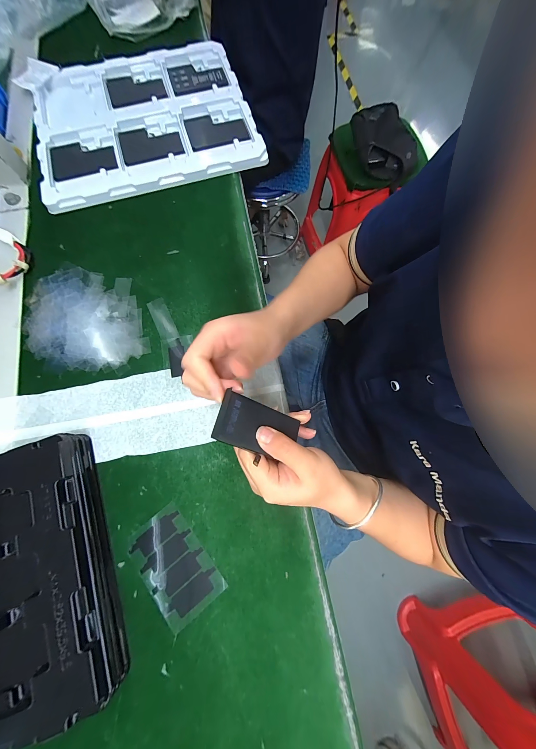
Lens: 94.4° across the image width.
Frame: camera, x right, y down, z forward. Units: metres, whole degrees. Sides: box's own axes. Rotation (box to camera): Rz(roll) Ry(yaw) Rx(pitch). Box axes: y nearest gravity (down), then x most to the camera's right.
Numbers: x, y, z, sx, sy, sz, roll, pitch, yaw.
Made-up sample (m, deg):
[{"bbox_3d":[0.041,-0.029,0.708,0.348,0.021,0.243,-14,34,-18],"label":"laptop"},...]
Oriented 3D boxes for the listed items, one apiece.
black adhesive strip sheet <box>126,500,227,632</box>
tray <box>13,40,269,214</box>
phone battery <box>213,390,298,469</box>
[{"bbox_3d":[-0.092,0.184,0.243,0.059,0.005,0.095,-37,79,-10],"label":"black adhesive strip sheet"},{"bbox_3d":[-0.192,-0.393,0.383,0.311,0.020,0.268,-17,77,-6],"label":"tray"},{"bbox_3d":[-0.007,0.044,0.205,0.075,0.005,0.039,28,63,-31],"label":"phone battery"}]

